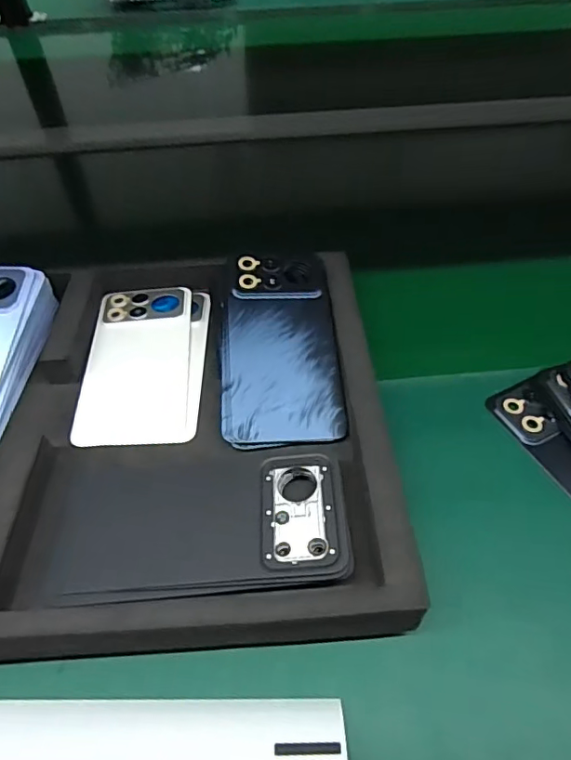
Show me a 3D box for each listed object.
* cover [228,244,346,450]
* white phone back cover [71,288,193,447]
[{"bbox_3d":[-0.002,-0.031,0.368,0.076,0.010,0.159,0,61,-6],"label":"cover"},{"bbox_3d":[-0.111,-0.016,0.392,0.075,0.010,0.156,-5,51,-2],"label":"white phone back cover"}]

